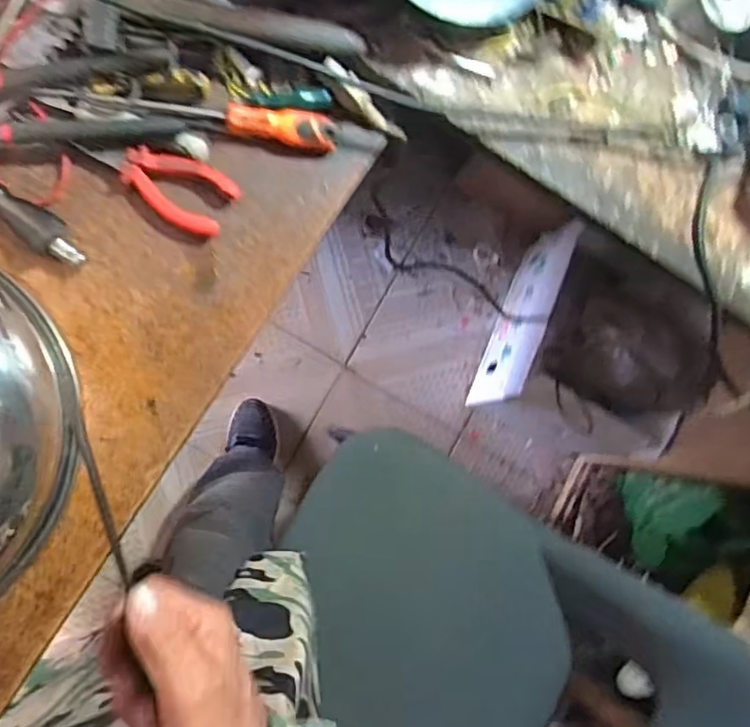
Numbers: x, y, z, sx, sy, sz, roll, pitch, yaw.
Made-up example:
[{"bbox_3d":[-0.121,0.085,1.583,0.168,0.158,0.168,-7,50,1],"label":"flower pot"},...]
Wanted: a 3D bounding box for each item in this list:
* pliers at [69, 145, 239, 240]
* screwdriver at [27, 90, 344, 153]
[{"bbox_3d":[-0.172,-0.149,0.490,0.116,0.022,0.053,30,84,-7],"label":"pliers"},{"bbox_3d":[-0.146,-0.202,0.499,0.227,0.031,0.028,4,88,-9],"label":"screwdriver"}]

